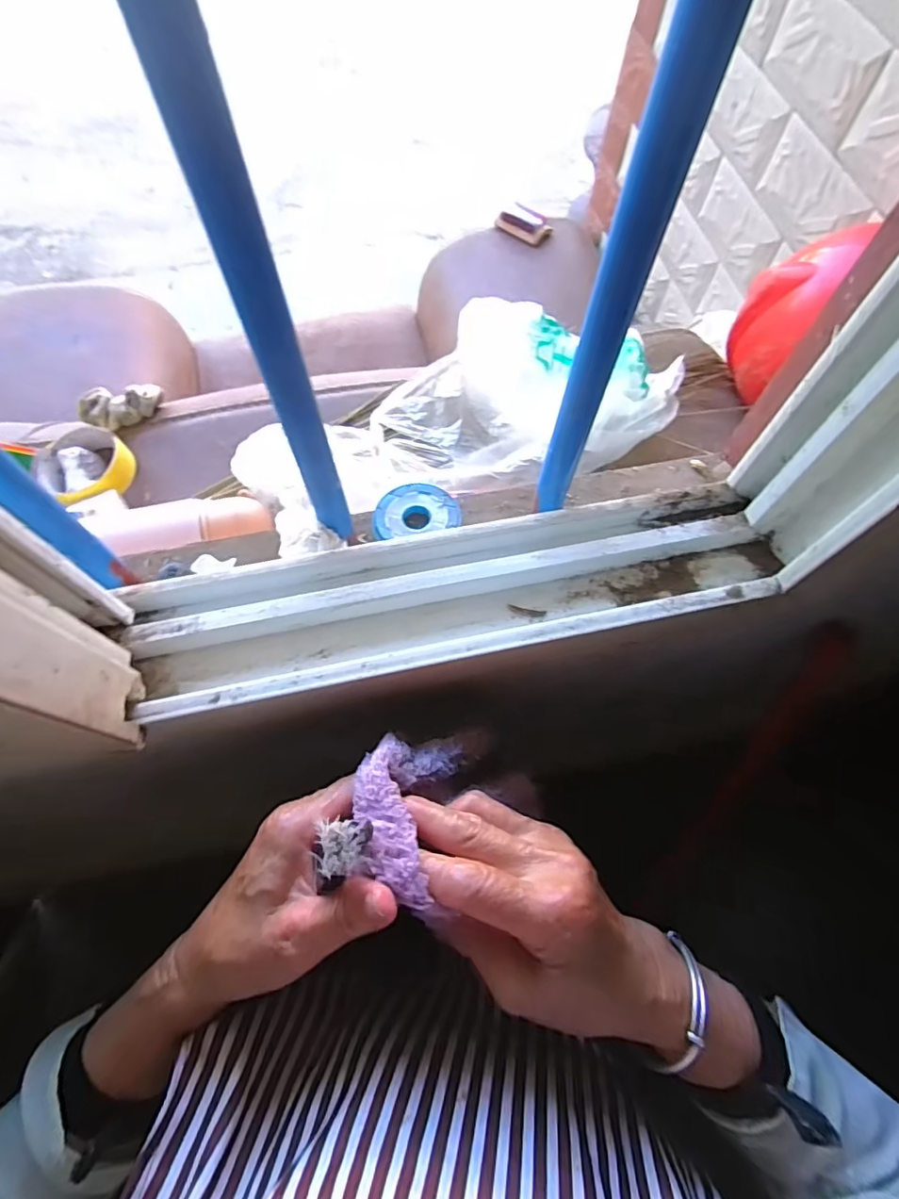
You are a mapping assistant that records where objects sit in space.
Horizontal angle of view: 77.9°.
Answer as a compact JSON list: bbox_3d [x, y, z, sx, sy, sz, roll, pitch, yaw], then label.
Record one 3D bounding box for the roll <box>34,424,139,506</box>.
[{"bbox_3d":[-0.374,-0.136,0.574,0.089,0.025,0.084,0,67,-1],"label":"roll"}]

